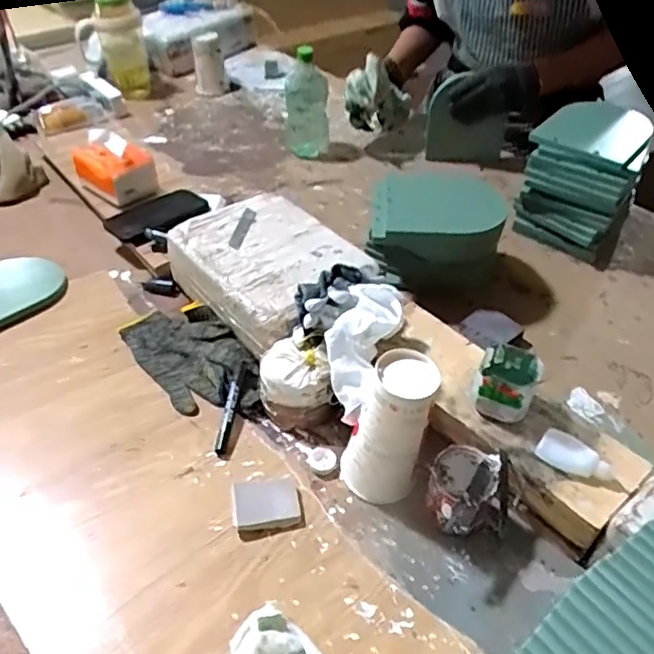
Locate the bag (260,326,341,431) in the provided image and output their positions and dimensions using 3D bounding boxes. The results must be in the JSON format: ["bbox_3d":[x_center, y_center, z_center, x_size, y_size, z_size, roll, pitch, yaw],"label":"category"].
[{"bbox_3d":[-0.036,0.061,0.701,0.082,0.099,0.083,-9,44,-13],"label":"bag"}]

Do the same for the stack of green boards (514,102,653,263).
[{"bbox_3d":[0.398,-0.226,0.944,0.154,0.195,0.116,30,49,26],"label":"stack of green boards"}]

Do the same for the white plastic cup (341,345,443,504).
[{"bbox_3d":[0.061,0.105,0.616,0.081,0.168,0.068,6,43,3],"label":"white plastic cup"}]

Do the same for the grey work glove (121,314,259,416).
[{"bbox_3d":[-0.175,0.036,0.775,0.112,0.025,0.213,-29,51,-30],"label":"grey work glove"}]

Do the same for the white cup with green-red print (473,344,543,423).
[{"bbox_3d":[0.195,0.060,0.645,0.060,0.053,0.071,24,48,19],"label":"white cup with green-red print"}]

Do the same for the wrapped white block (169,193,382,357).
[{"bbox_3d":[-0.083,-0.075,0.851,0.200,0.095,0.277,-29,53,-29],"label":"wrapped white block"}]

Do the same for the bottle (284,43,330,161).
[{"bbox_3d":[-0.035,-0.401,1.088,0.083,0.208,0.084,1,43,-3],"label":"bottle"}]

